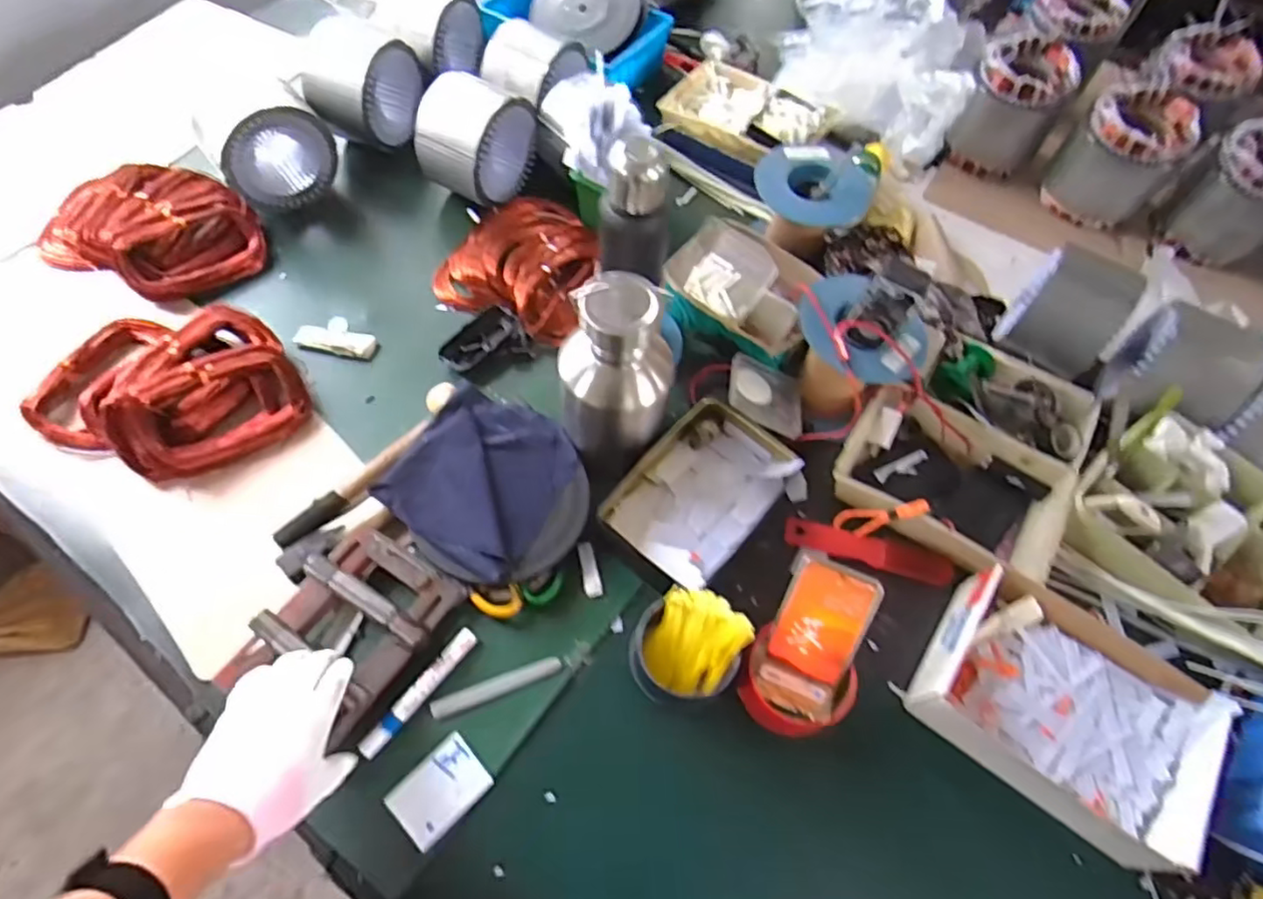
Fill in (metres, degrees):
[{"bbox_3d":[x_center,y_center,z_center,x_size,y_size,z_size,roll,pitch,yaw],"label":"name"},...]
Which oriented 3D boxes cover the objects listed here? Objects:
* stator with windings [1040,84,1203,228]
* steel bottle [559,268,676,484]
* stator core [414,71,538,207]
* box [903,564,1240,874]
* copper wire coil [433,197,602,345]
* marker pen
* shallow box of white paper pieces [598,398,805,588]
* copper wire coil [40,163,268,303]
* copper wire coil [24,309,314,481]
[{"bbox_3d":[0.770,-0.458,1.004,0.152,0.144,0.141,37,66,15],"label":"stator with windings"},{"bbox_3d":[-0.016,-0.072,0.680,0.107,0.219,0.105,1,62,-3],"label":"steel bottle"},{"bbox_3d":[-0.228,-0.448,0.926,0.121,0.130,0.142,22,63,8],"label":"stator core"},{"bbox_3d":[0.435,0.255,0.637,0.253,0.066,0.196,35,65,14],"label":"box"},{"bbox_3d":[-0.144,-0.269,0.902,0.219,0.058,0.209,1,62,-3],"label":"copper wire coil"},{"bbox_3d":[-0.209,0.239,0.630,0.021,0.013,0.142,36,65,15],"label":"marker pen"},{"bbox_3d":[0.077,0.054,0.729,0.148,0.050,0.224,38,66,16],"label":"shallow box of white paper pieces"},{"bbox_3d":[-0.655,-0.308,0.891,0.263,0.062,0.201,21,63,8],"label":"copper wire coil"},{"bbox_3d":[-0.545,-0.078,0.770,0.291,0.057,0.222,20,62,7],"label":"copper wire coil"}]

